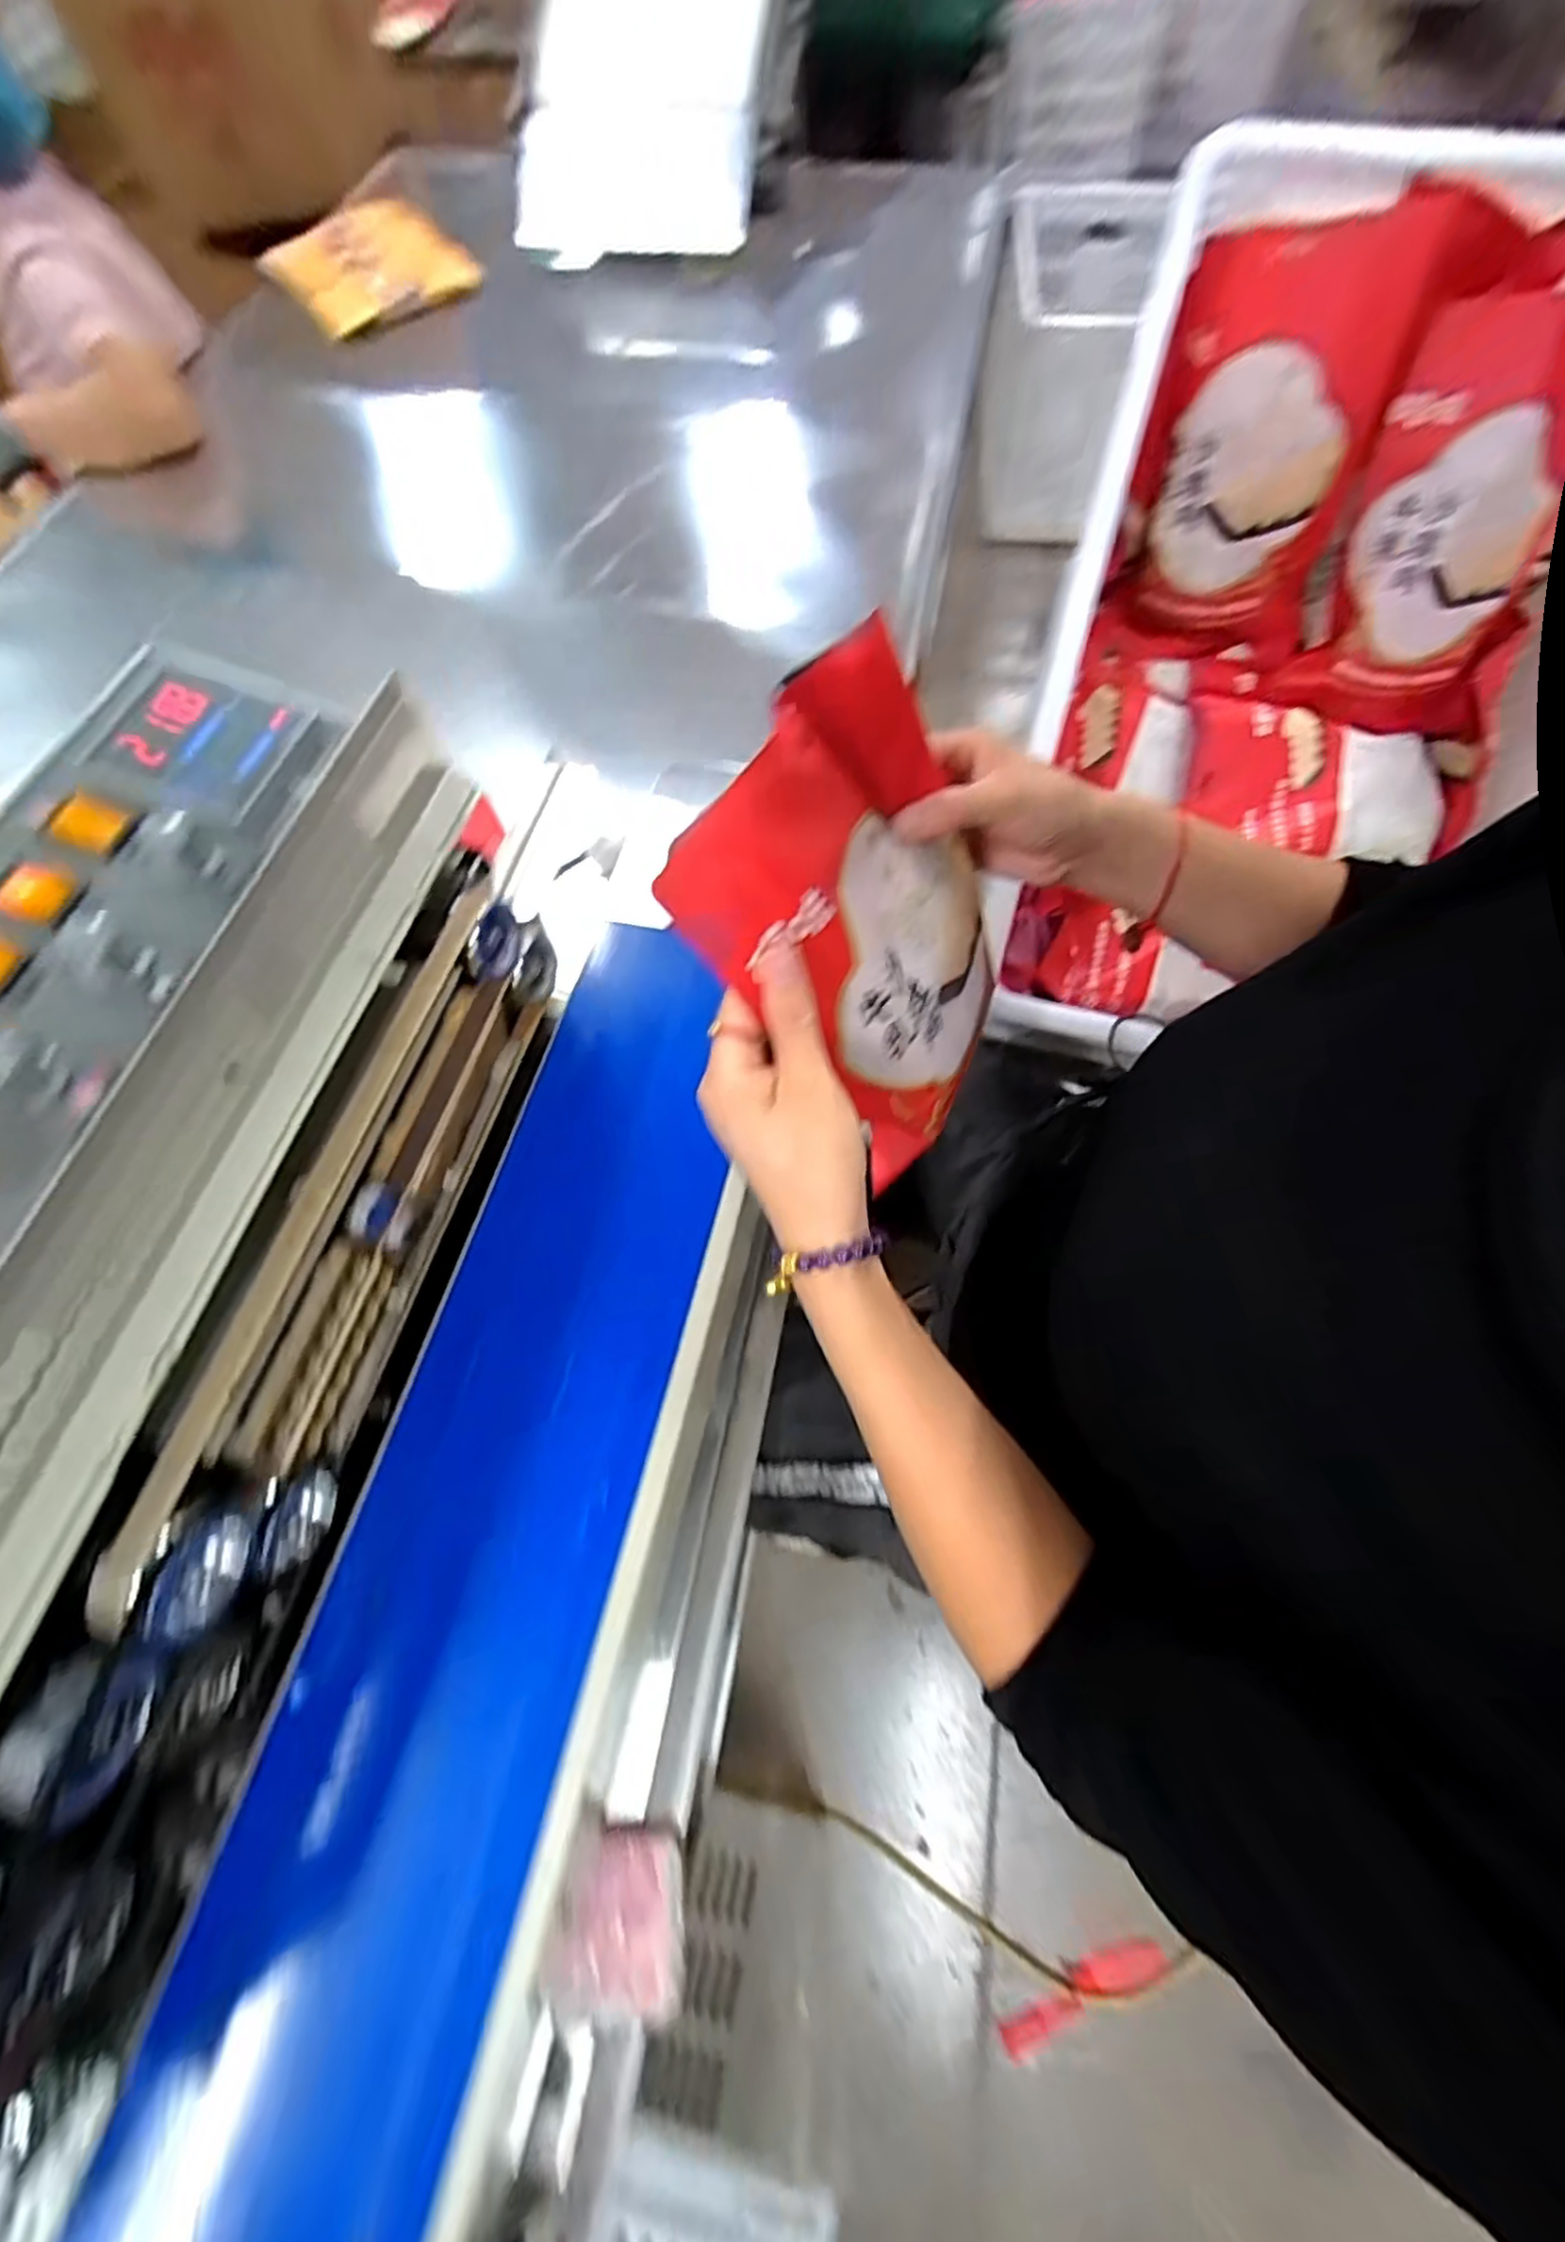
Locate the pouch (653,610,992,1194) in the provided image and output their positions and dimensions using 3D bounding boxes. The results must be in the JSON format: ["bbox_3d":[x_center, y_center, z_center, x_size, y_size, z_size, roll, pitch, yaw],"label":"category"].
[{"bbox_3d":[0.052,-0.096,0.361,0.042,0.230,0.166,10,65,45],"label":"pouch"}]

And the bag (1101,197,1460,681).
[{"bbox_3d":[0.416,-0.589,0.638,0.179,0.285,0.044,15,47,17],"label":"bag"}]

